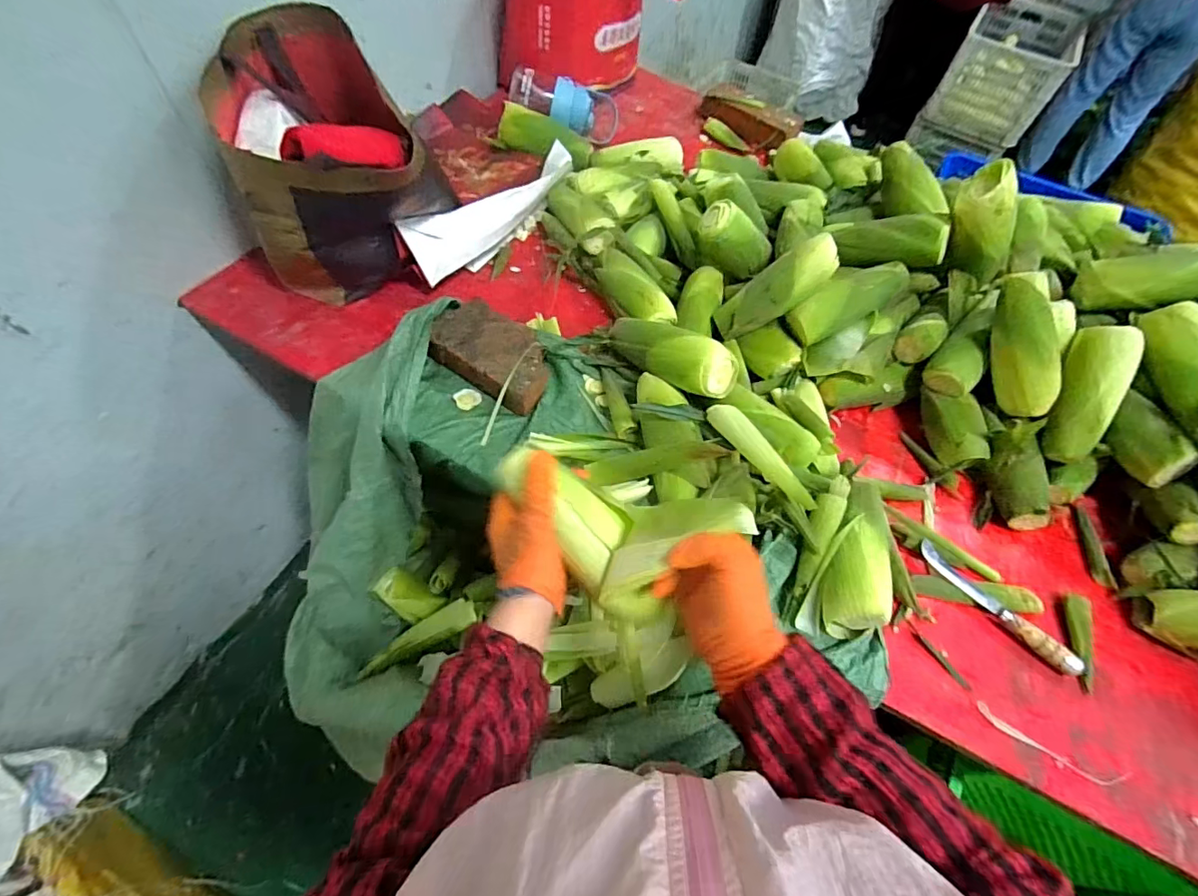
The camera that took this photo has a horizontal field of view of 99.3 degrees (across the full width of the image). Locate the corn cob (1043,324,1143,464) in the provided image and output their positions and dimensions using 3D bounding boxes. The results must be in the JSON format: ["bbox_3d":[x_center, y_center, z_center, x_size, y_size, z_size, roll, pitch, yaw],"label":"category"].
[{"bbox_3d":[0.658,-0.071,0.684,0.056,0.056,0.180,12,101,3],"label":"corn cob"}]

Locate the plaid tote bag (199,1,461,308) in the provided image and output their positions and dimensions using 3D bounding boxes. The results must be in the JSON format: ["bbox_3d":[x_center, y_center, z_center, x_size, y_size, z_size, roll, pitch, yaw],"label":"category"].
[{"bbox_3d":[-0.362,-0.402,0.736,0.270,0.275,0.270,-17,61,-15],"label":"plaid tote bag"}]

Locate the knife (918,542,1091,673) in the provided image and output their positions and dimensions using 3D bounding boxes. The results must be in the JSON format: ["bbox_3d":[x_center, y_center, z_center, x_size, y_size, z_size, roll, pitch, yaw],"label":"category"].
[{"bbox_3d":[0.481,0.190,0.616,0.023,0.020,0.200,-36,67,-23],"label":"knife"}]

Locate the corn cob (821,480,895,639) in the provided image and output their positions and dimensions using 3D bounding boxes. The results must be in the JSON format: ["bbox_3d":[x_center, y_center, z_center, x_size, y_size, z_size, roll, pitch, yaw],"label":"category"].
[{"bbox_3d":[0.311,0.127,0.617,0.074,0.060,0.196,16,58,5],"label":"corn cob"}]

